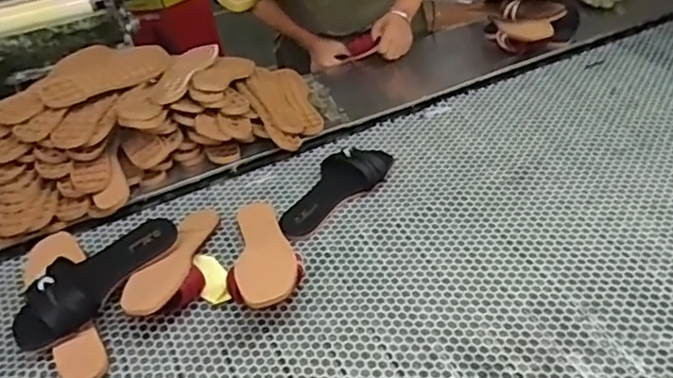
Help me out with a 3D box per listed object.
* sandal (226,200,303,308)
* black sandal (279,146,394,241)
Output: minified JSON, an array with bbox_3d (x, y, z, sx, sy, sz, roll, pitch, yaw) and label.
[{"bbox_3d":[-0.113,0.096,0.915,0.105,0.055,0.250,-11,40,-4],"label":"sandal"},{"bbox_3d":[-0.006,-0.006,1.020,0.248,0.057,0.080,-34,46,-28],"label":"black sandal"}]

